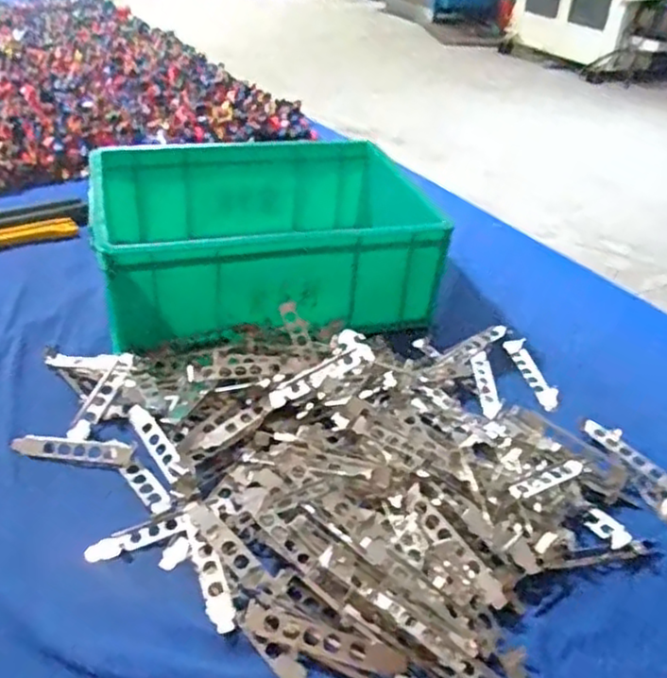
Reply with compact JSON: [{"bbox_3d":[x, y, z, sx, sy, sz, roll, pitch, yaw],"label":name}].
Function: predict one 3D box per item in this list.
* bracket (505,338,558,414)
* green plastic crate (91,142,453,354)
[{"bbox_3d":[0.236,0.041,0.807,0.026,0.018,0.114,-3,36,-12],"label":"bracket"},{"bbox_3d":[-0.097,-0.138,0.905,0.402,0.139,0.317,-6,37,-16],"label":"green plastic crate"}]

